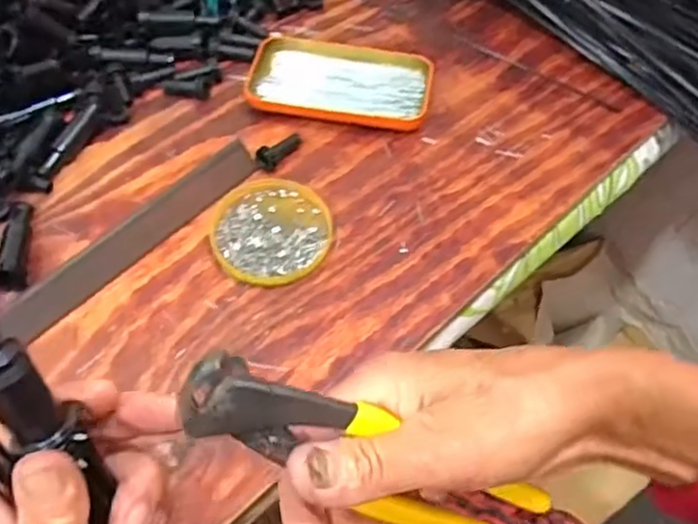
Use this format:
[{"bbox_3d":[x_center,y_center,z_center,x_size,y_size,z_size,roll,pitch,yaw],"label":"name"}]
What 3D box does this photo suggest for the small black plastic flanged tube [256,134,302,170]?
[{"bbox_3d":[-0.051,-0.087,0.510,0.014,0.015,0.042,40,64,21],"label":"small black plastic flanged tube"}]

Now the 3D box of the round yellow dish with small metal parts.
[{"bbox_3d":[-0.055,-0.024,0.475,0.081,0.010,0.087,1,57,-1],"label":"round yellow dish with small metal parts"}]

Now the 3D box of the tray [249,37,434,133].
[{"bbox_3d":[-0.007,-0.147,0.549,0.144,0.019,0.075,10,58,4],"label":"tray"}]

